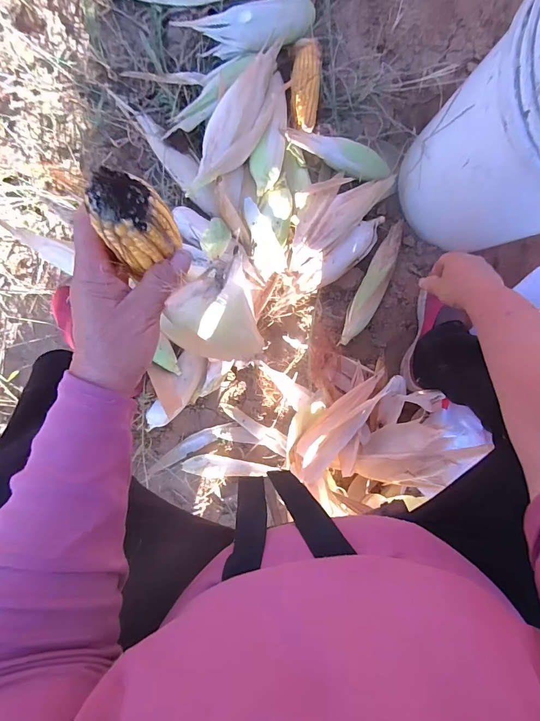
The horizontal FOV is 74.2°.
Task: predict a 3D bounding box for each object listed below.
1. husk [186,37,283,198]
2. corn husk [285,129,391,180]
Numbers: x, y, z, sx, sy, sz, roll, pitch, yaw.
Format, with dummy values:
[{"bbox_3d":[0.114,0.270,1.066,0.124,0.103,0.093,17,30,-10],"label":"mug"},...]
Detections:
[{"bbox_3d":[-0.049,-0.419,0.622,0.084,0.052,0.310,26,82,-7],"label":"husk"},{"bbox_3d":[0.129,-0.383,0.665,0.209,0.047,0.054,17,97,-4],"label":"corn husk"}]

